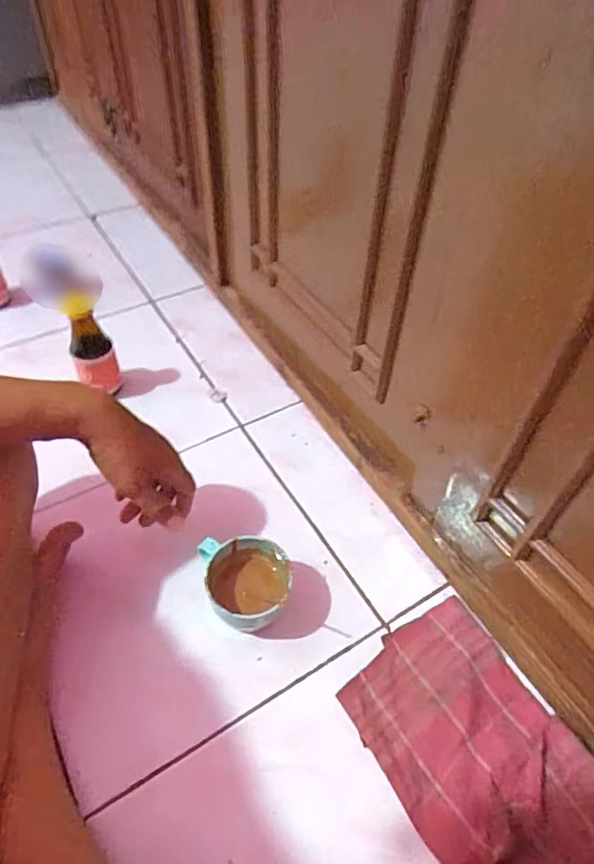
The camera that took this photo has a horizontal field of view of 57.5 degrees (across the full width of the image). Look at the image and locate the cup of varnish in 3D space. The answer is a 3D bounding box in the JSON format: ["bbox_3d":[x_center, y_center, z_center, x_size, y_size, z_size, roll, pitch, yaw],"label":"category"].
[{"bbox_3d":[-0.046,0.146,0.505,0.078,0.062,0.076,-1,48,1],"label":"cup of varnish"}]

